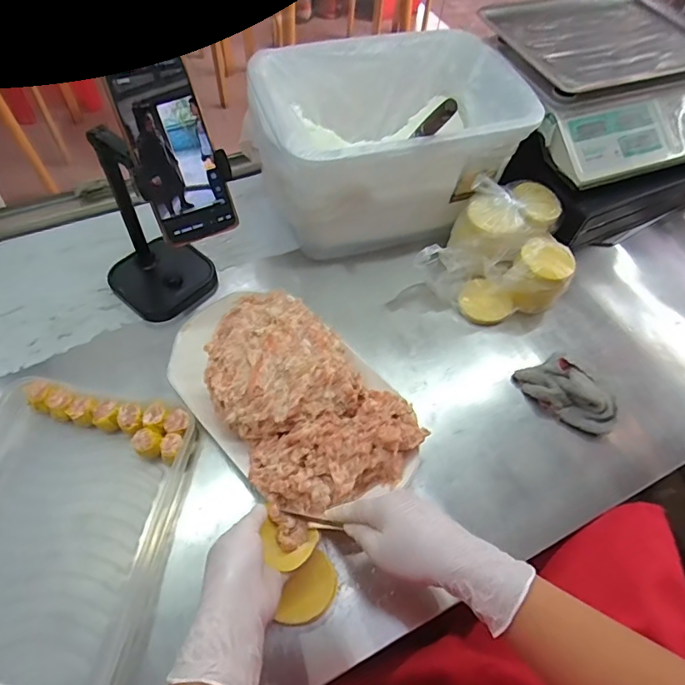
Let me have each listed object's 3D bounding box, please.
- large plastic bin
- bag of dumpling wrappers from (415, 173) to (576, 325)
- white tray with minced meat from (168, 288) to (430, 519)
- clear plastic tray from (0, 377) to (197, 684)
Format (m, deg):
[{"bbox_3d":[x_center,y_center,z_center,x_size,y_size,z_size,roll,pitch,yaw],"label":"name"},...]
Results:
[{"bbox_3d":[0.059,-0.287,0.695,0.358,0.197,0.245,-17,61,-14],"label":"large plastic bin"},{"bbox_3d":[0.235,-0.129,0.678,0.179,0.102,0.216,31,61,14],"label":"bag of dumpling wrappers"},{"bbox_3d":[-0.061,0.057,0.552,0.193,0.085,0.321,-36,67,-23],"label":"white tray with minced meat"},{"bbox_3d":[-0.301,0.191,0.475,0.227,0.038,0.299,11,58,3],"label":"clear plastic tray"}]

